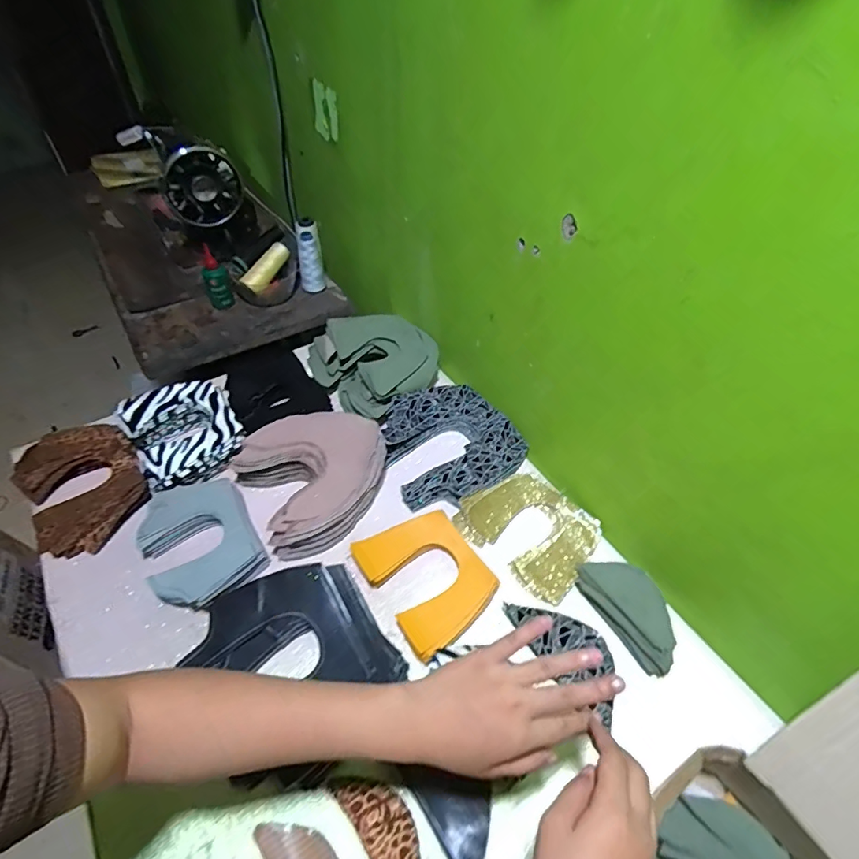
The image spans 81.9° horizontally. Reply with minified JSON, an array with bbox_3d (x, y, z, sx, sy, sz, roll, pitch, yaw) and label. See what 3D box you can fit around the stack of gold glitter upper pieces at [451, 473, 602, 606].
[{"bbox_3d":[0.132,0.124,0.645,0.162,0.026,0.135,35,56,24],"label":"stack of gold glitter upper pieces"}]

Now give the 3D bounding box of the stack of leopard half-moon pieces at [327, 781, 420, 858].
[{"bbox_3d":[-0.038,0.359,0.440,0.046,0.024,0.113,-28,57,-24],"label":"stack of leopard half-moon pieces"}]

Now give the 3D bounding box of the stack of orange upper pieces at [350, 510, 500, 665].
[{"bbox_3d":[-0.002,0.168,0.581,0.118,0.026,0.150,-29,57,-25],"label":"stack of orange upper pieces"}]

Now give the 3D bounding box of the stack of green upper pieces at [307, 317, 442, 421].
[{"bbox_3d":[-0.077,-0.108,0.785,0.179,0.067,0.167,-25,55,-22],"label":"stack of green upper pieces"}]

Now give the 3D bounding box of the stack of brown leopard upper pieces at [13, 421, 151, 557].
[{"bbox_3d":[-0.455,0.072,0.650,0.137,0.041,0.180,-30,57,-25],"label":"stack of brown leopard upper pieces"}]

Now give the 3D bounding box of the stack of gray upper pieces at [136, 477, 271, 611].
[{"bbox_3d":[-0.277,0.134,0.600,0.121,0.038,0.159,-29,57,-25],"label":"stack of gray upper pieces"}]

